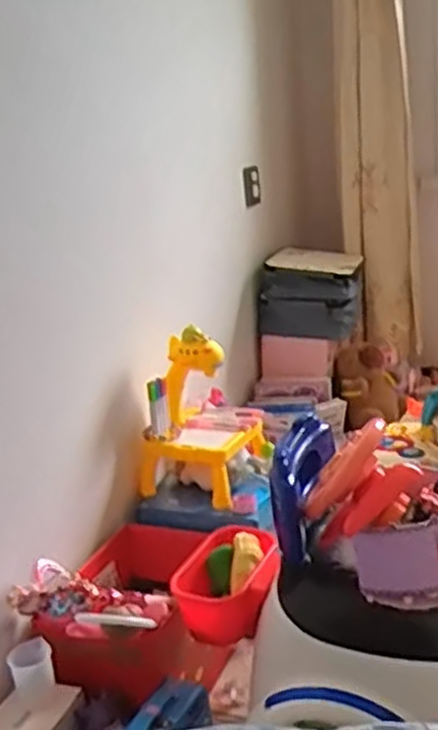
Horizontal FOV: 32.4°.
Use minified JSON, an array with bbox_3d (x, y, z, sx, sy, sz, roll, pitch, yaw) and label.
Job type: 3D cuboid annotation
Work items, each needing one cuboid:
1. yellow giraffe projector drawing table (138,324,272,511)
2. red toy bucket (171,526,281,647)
[{"bbox_3d":[-0.038,0.077,1.351,0.205,0.280,0.178,0,18,20],"label":"yellow giraffe projector drawing table"},{"bbox_3d":[0.016,0.298,1.055,0.137,0.097,0.165,-5,17,6],"label":"red toy bucket"}]

